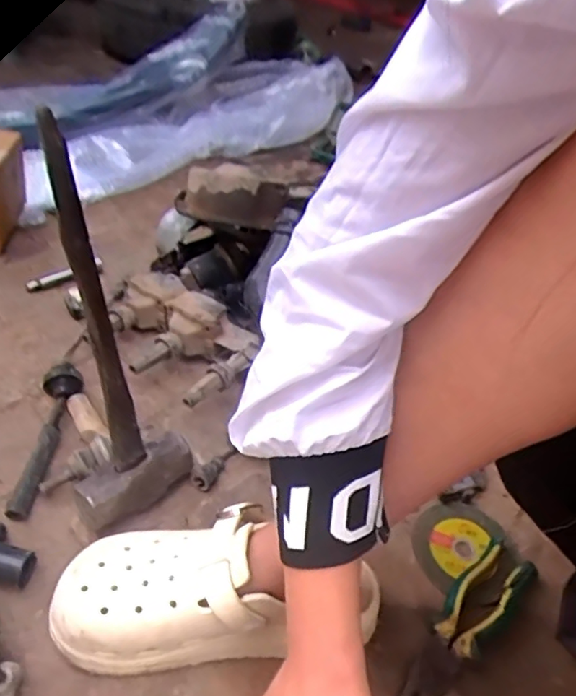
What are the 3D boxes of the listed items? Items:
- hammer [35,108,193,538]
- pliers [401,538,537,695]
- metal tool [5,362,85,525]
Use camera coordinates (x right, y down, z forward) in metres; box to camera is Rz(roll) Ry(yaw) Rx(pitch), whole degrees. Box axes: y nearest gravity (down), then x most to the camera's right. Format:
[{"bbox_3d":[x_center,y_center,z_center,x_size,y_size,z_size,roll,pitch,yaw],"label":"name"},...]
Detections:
[{"bbox_3d":[-0.169,0.003,0.458,0.040,0.334,0.111,13,39,40],"label":"hammer"},{"bbox_3d":[0.153,0.238,0.491,0.189,0.021,0.050,-26,51,-38],"label":"pliers"},{"bbox_3d":[-0.244,0.089,0.563,0.034,0.032,0.170,4,48,-5],"label":"metal tool"}]

